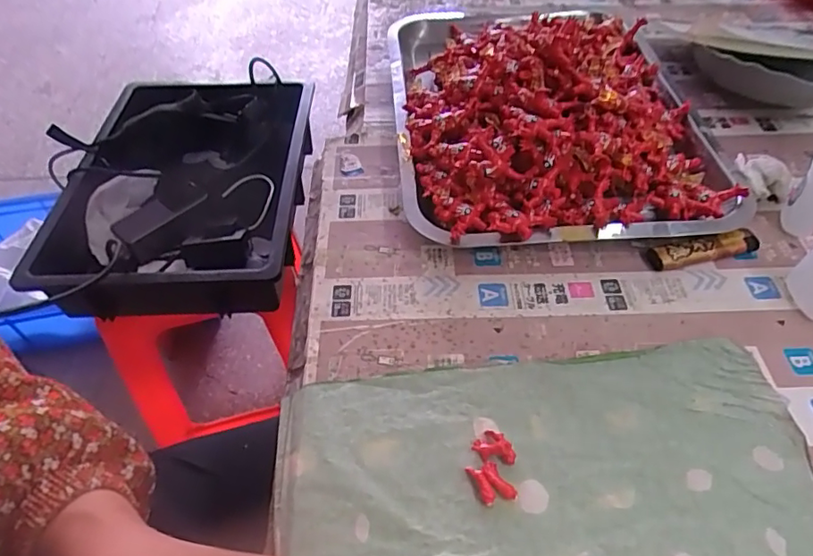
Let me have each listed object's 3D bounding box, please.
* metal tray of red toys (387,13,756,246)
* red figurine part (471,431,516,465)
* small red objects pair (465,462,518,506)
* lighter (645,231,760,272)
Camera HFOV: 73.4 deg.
[{"bbox_3d":[0.119,-0.171,0.488,0.255,0.082,0.347,-4,50,-2],"label":"metal tray of red toys"},{"bbox_3d":[0.049,0.095,0.305,0.023,0.014,0.014,36,59,28],"label":"red figurine part"},{"bbox_3d":[0.047,0.111,0.296,0.019,0.006,0.024,-20,52,-15],"label":"small red objects pair"},{"bbox_3d":[0.218,-0.020,0.397,0.081,0.019,0.016,-7,50,-4],"label":"lighter"}]

